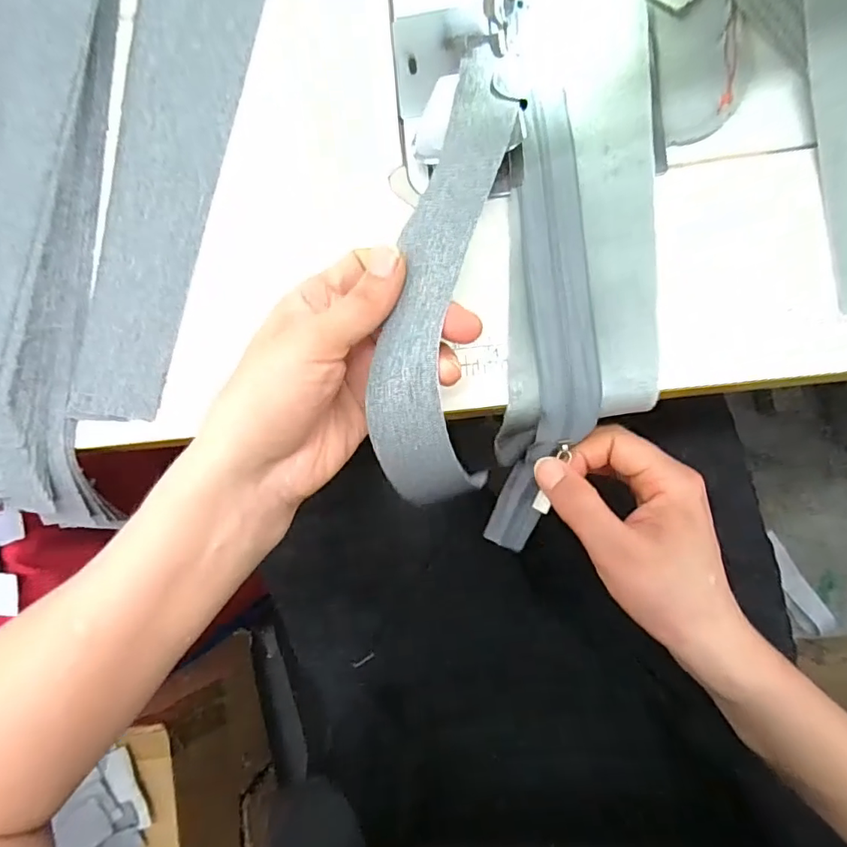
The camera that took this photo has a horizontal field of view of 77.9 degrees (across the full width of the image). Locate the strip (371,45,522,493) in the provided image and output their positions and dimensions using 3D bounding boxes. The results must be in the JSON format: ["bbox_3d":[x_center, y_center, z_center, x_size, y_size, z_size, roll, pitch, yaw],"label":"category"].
[{"bbox_3d":[0.018,-0.088,0.261,0.048,0.067,0.245,9,75,5],"label":"strip"}]

